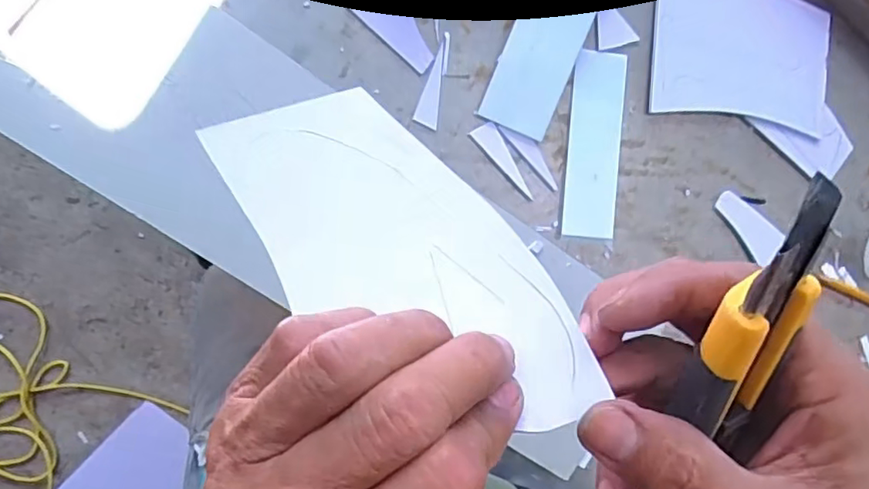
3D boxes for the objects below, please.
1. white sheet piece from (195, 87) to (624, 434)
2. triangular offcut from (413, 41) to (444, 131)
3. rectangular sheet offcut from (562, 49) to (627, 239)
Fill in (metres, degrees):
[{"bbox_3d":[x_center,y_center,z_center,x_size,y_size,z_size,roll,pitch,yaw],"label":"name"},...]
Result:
[{"bbox_3d":[-0.012,0.002,0.204,0.069,0.004,0.153,-41,75,-15],"label":"white sheet piece"},{"bbox_3d":[-0.003,-0.108,0.405,0.016,0.004,0.055,7,91,-8],"label":"triangular offcut"},{"bbox_3d":[0.115,-0.071,0.424,0.040,0.004,0.130,3,91,-8],"label":"rectangular sheet offcut"}]

